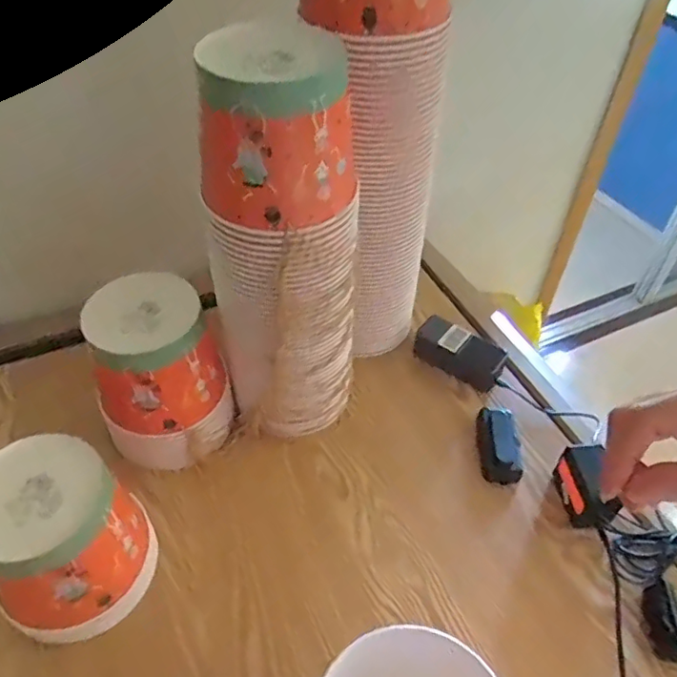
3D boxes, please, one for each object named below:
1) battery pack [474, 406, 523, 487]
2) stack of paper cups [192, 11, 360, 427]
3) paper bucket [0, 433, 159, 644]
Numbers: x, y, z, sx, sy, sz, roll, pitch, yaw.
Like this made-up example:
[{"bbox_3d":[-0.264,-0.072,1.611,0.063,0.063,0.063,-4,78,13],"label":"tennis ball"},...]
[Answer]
[{"bbox_3d":[0.214,0.140,0.770,0.055,0.031,0.112,2,45,0],"label":"battery pack"},{"bbox_3d":[-0.058,-0.073,0.640,0.134,0.458,0.143,35,53,28],"label":"stack of paper cups"},{"bbox_3d":[-0.270,0.200,0.569,0.129,0.189,0.130,1,45,-1],"label":"paper bucket"}]

